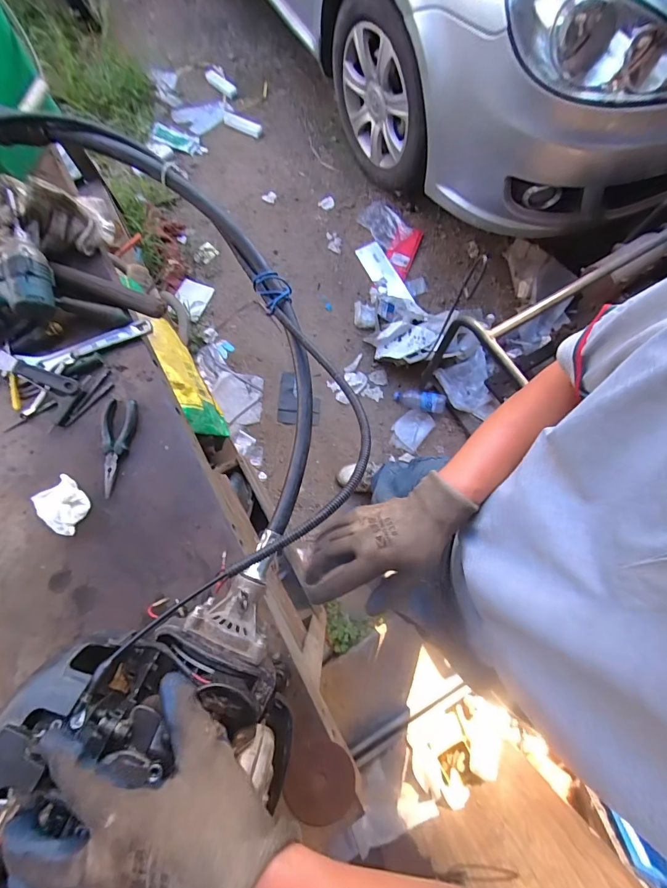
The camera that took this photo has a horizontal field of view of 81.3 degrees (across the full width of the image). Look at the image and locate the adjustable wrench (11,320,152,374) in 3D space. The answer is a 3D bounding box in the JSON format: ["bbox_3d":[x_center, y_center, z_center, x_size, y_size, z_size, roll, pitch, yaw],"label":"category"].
[{"bbox_3d":[-0.413,-0.163,0.654,0.215,0.016,0.046,-22,78,-7],"label":"adjustable wrench"}]

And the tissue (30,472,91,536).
[{"bbox_3d":[-0.412,0.091,0.592,0.092,0.026,0.068,36,78,7],"label":"tissue"}]

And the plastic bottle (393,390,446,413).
[{"bbox_3d":[0.325,-0.168,1.469,0.191,0.057,0.063,13,76,18],"label":"plastic bottle"}]

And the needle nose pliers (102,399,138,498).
[{"bbox_3d":[-0.345,0.003,0.612,0.050,0.019,0.152,4,77,-1],"label":"needle nose pliers"}]

